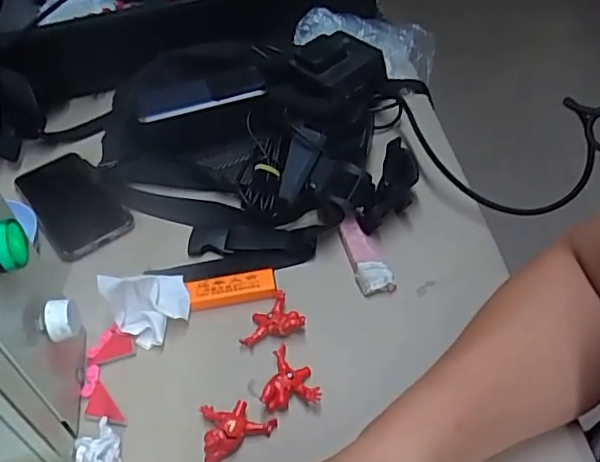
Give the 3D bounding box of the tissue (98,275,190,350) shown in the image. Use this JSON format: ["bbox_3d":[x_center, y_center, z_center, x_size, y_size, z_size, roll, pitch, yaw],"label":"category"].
[{"bbox_3d":[-0.110,0.054,0.437,0.058,0.046,0.045,-25,50,-23],"label":"tissue"}]

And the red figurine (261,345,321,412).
[{"bbox_3d":[-0.004,0.100,0.399,0.037,0.013,0.046,3,47,10],"label":"red figurine"}]

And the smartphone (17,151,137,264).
[{"bbox_3d":[-0.216,-0.029,0.550,0.070,0.010,0.147,-32,51,-21],"label":"smartphone"}]

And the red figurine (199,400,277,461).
[{"bbox_3d":[-0.040,0.127,0.381,0.046,0.018,0.037,-12,47,-5],"label":"red figurine"}]

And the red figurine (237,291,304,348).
[{"bbox_3d":[-0.023,0.063,0.437,0.046,0.015,0.036,-13,47,-5],"label":"red figurine"}]

